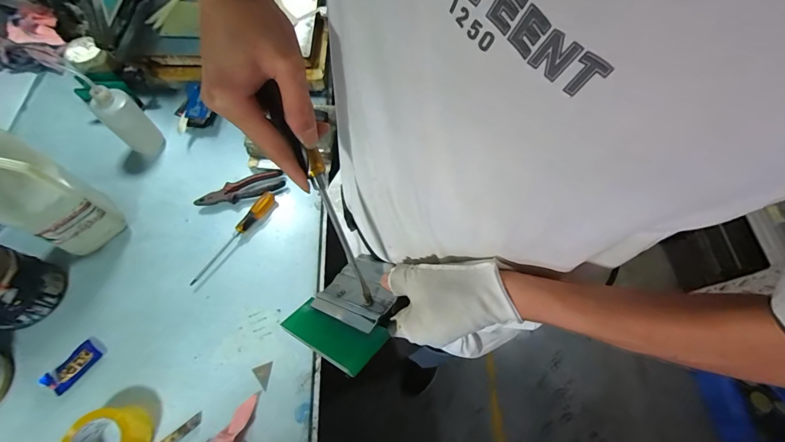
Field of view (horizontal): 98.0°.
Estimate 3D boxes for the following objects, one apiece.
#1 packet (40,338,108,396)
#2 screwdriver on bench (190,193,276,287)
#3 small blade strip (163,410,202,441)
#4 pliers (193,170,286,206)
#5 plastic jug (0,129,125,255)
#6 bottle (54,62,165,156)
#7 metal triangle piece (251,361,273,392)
[{"bbox_3d":[-0.583,0.262,0.626,0.050,0.010,0.099,37,71,13],"label":"packet"},{"bbox_3d":[-0.338,0.032,0.726,0.030,0.024,0.240,32,70,12],"label":"screwdriver on bench"},{"bbox_3d":[-0.382,0.379,0.581,0.123,0.004,0.017,-38,72,-22],"label":"small blade strip"},{"bbox_3d":[-0.344,-0.071,0.770,0.191,0.017,0.052,-17,68,-9],"label":"pliers"},{"bbox_3d":[-0.623,-0.044,0.607,0.103,0.283,0.120,35,70,13],"label":"plastic jug"},{"bbox_3d":[-0.577,-0.227,0.727,0.057,0.204,0.073,42,72,15],"label":"bottle"},{"bbox_3d":[-0.239,0.290,0.635,0.038,0.004,0.043,-17,68,-9],"label":"metal triangle piece"}]

